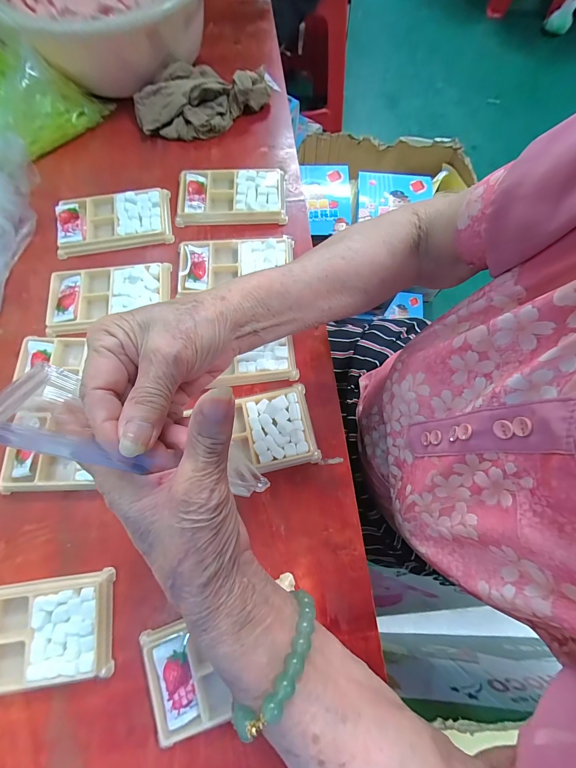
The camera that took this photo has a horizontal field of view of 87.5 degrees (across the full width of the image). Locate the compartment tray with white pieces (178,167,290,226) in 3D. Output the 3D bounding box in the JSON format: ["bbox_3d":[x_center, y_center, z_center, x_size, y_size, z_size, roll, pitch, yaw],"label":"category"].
[{"bbox_3d":[-0.072,-0.239,0.381,0.136,0.013,0.076,-2,75,-1],"label":"compartment tray with white pieces"}]

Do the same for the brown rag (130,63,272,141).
[{"bbox_3d":[-0.113,-0.386,0.407,0.182,0.041,0.092,-30,77,-8],"label":"brown rag"}]

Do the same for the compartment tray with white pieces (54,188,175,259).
[{"bbox_3d":[-0.214,-0.203,0.370,0.133,0.014,0.076,-12,75,-3],"label":"compartment tray with white pieces"}]

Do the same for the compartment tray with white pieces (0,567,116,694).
[{"bbox_3d":[-0.223,0.214,0.260,0.136,0.015,0.077,-5,75,-1],"label":"compartment tray with white pieces"}]

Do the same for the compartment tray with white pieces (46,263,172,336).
[{"bbox_3d":[-0.204,-0.099,0.344,0.130,0.011,0.077,-5,75,-1],"label":"compartment tray with white pieces"}]

